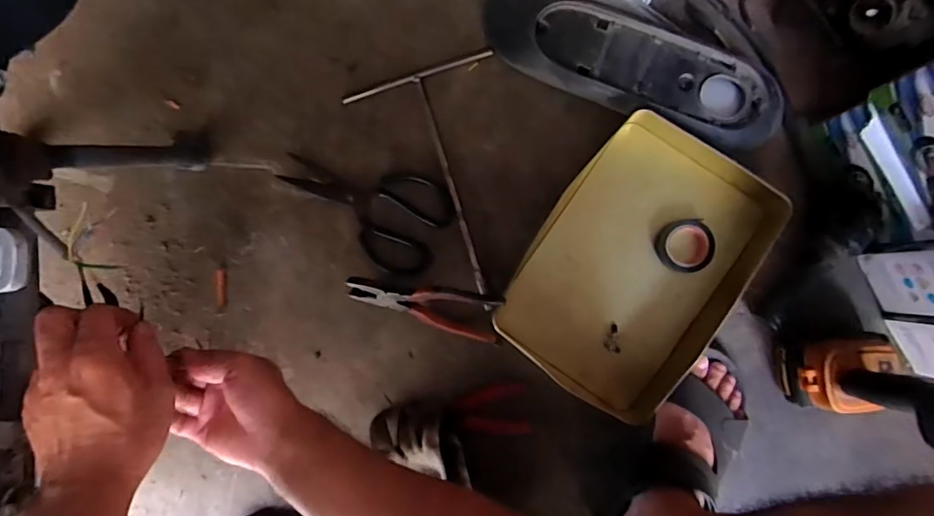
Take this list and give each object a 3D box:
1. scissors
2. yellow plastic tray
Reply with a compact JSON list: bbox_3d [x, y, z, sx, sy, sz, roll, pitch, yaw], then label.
[{"bbox_3d":[-0.129,-0.061,0.629,0.209,0.007,0.116,19,88,4],"label":"scissors"},{"bbox_3d":[0.198,0.009,0.592,0.225,0.043,0.322,36,89,4],"label":"yellow plastic tray"}]

